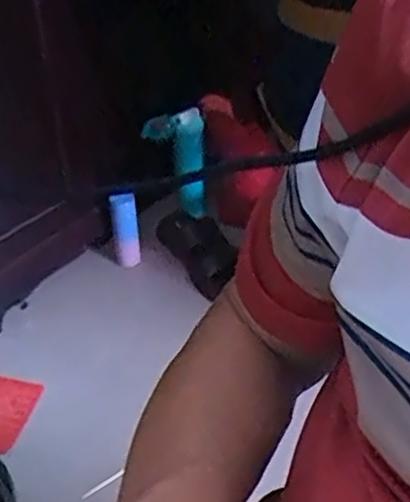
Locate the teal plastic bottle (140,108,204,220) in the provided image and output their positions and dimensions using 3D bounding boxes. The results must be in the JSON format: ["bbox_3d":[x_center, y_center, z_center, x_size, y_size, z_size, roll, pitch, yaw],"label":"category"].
[{"bbox_3d":[-0.058,-0.167,1.338,0.117,0.200,0.055,0,41,0],"label":"teal plastic bottle"}]

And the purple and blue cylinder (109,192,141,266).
[{"bbox_3d":[-0.145,-0.041,1.272,0.046,0.136,0.042,-9,8,-13],"label":"purple and blue cylinder"}]

